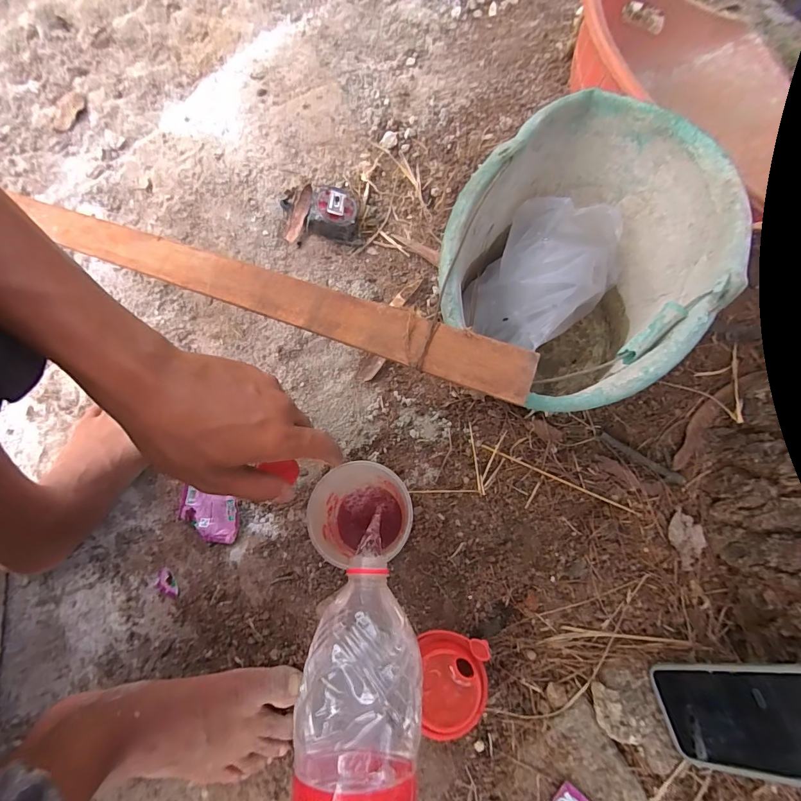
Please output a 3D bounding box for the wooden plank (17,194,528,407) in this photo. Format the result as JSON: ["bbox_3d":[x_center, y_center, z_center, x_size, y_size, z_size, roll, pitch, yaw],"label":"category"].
[{"bbox_3d":[-0.134,-0.101,0.360,0.500,0.008,0.041,20,83,15],"label":"wooden plank"}]

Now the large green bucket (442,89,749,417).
[{"bbox_3d":[0.171,-0.122,0.445,0.218,0.220,0.306,40,78,11],"label":"large green bucket"}]

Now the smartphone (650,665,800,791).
[{"bbox_3d":[0.298,0.273,0.350,0.008,0.169,0.081,5,58,-27],"label":"smartphone"}]

